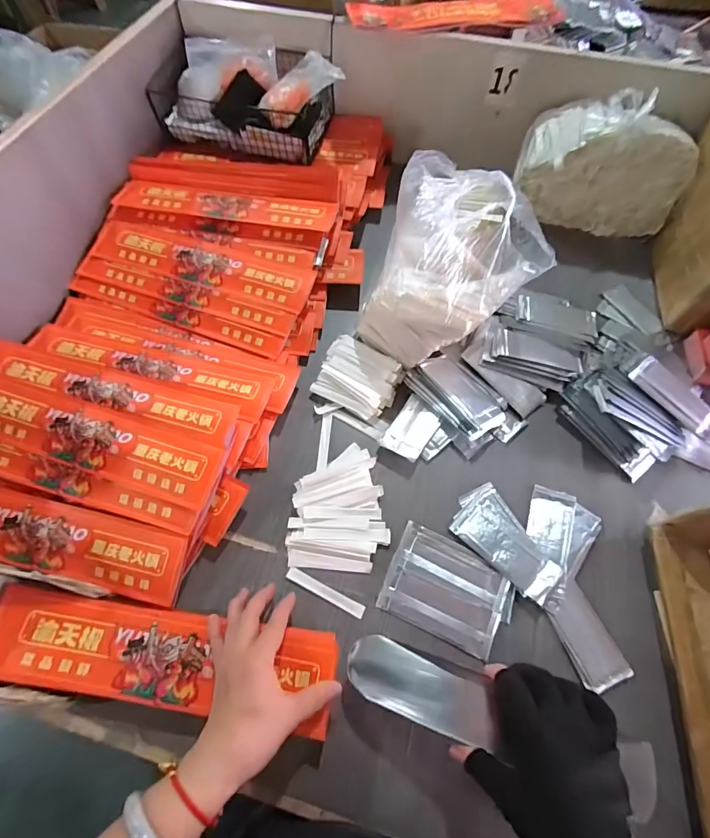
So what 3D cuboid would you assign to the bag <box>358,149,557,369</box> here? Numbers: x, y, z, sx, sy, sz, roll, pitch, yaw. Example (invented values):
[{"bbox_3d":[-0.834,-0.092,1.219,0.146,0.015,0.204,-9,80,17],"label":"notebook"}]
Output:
[{"bbox_3d":[0.134,-0.195,0.524,0.179,0.177,0.222,29,66,13],"label":"bag"}]

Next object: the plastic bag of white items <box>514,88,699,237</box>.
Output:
[{"bbox_3d":[0.401,-0.416,0.678,0.251,0.165,0.106,11,64,4],"label":"plastic bag of white items"}]

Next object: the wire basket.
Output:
[{"bbox_3d":[-0.178,-0.540,0.691,0.302,0.105,0.146,8,63,3],"label":"wire basket"}]

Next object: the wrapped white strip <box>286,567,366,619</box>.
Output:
[{"bbox_3d":[-0.032,0.190,0.450,0.092,0.004,0.014,24,65,11],"label":"wrapped white strip"}]

